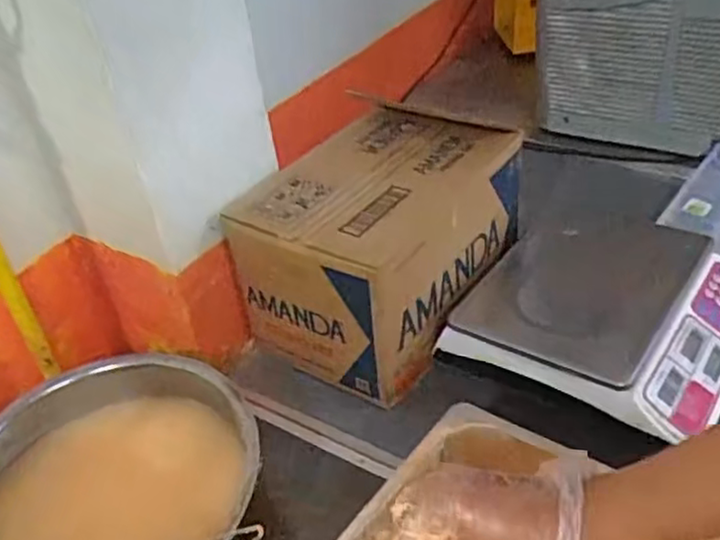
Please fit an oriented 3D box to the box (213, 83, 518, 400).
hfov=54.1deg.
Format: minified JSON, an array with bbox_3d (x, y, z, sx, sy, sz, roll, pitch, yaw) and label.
[{"bbox_3d":[0.036,-0.043,0.984,0.250,0.215,0.352,20,44,32],"label":"box"}]

